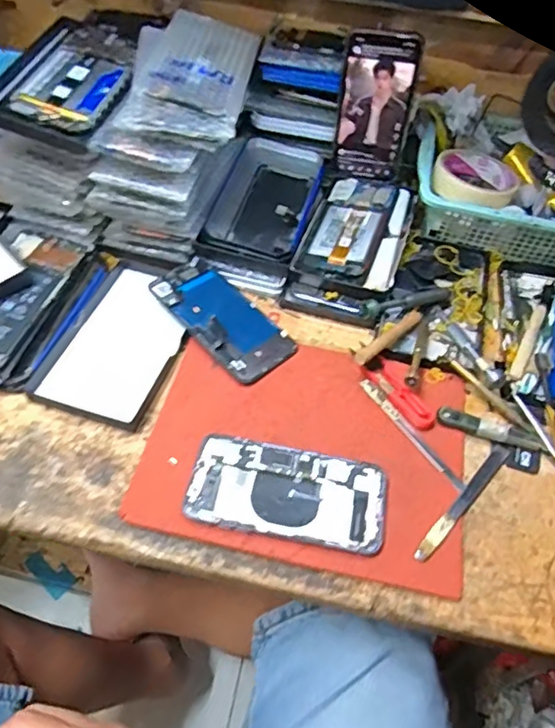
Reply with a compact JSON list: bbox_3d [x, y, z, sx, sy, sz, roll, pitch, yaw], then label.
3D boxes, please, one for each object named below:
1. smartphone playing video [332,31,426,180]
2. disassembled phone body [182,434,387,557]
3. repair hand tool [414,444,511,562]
[{"bbox_3d":[0.103,-0.266,0.598,0.070,0.147,0.010,9,43,5],"label":"smartphone playing video"},{"bbox_3d":[0.008,0.101,0.445,0.149,0.011,0.076,10,53,5],"label":"disassembled phone body"},{"bbox_3d":[0.147,0.106,0.446,0.013,0.006,0.128,37,59,23],"label":"repair hand tool"}]

